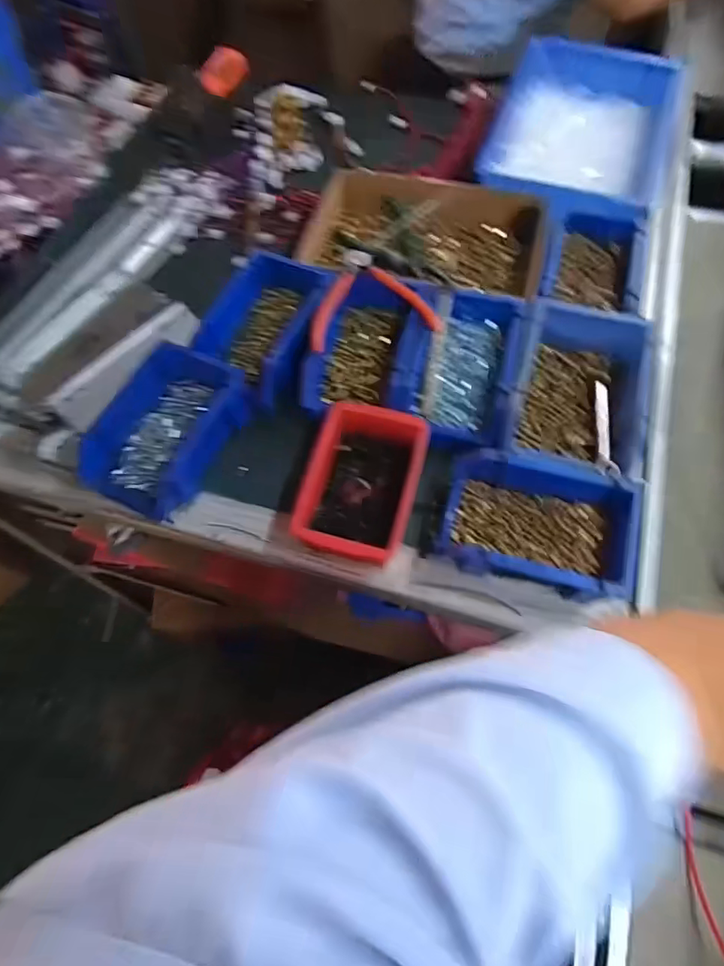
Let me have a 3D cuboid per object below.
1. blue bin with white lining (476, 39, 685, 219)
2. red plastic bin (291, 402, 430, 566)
[{"bbox_3d":[0.280,-0.430,0.686,0.226,0.072,0.309,20,68,11],"label":"blue bin with white lining"},{"bbox_3d":[0.001,0.003,0.519,0.101,0.057,0.146,13,67,9],"label":"red plastic bin"}]

